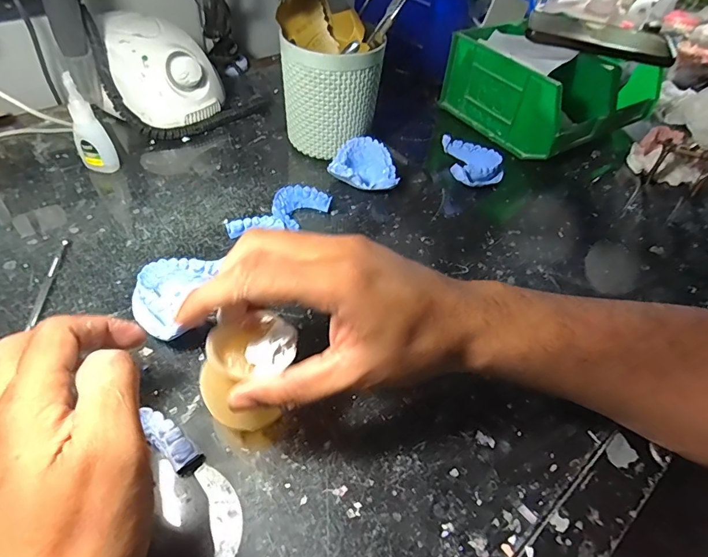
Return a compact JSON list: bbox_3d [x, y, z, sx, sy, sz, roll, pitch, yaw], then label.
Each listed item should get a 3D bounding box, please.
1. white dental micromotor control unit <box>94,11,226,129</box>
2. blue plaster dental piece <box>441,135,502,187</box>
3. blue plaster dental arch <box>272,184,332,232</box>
[{"bbox_3d":[-0.202,-0.220,0.476,0.104,0.084,0.108,-17,52,-20],"label":"white dental micromotor control unit"},{"bbox_3d":[0.124,-0.117,0.456,0.059,0.024,0.068,3,48,-4],"label":"blue plaster dental piece"},{"bbox_3d":[-0.052,-0.066,0.400,0.041,0.016,0.052,33,53,22],"label":"blue plaster dental arch"}]

